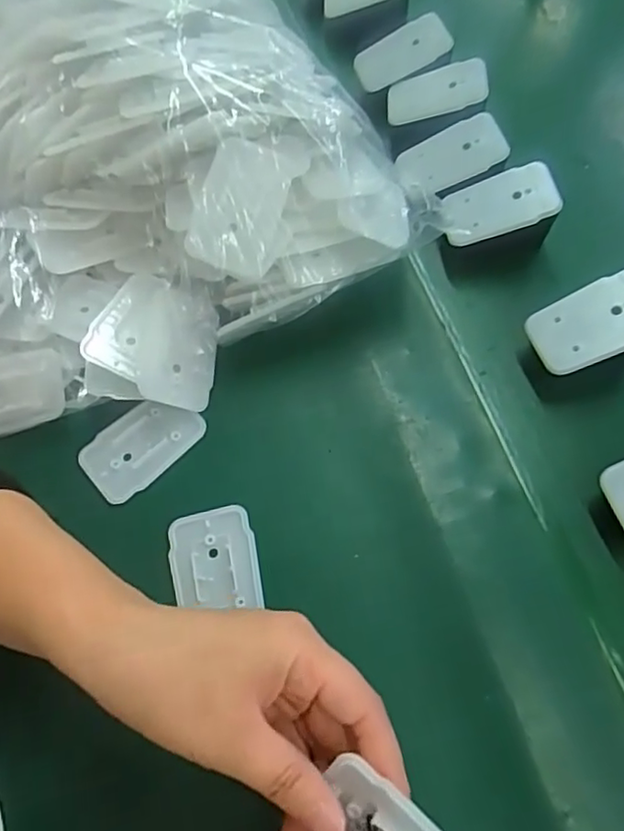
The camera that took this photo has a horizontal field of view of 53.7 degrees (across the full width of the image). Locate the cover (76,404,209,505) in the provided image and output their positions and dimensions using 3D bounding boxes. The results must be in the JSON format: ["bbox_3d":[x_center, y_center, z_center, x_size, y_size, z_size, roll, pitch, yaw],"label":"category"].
[{"bbox_3d":[-0.099,0.016,0.355,0.068,0.005,0.043,-37,68,-13],"label":"cover"}]

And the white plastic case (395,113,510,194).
[{"bbox_3d":[0.092,-0.171,0.405,0.066,0.005,0.041,-20,70,18],"label":"white plastic case"}]

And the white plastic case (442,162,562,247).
[{"bbox_3d":[0.116,-0.132,0.383,0.066,0.008,0.039,-15,68,20],"label":"white plastic case"}]

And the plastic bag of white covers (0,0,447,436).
[{"bbox_3d":[-0.122,-0.166,0.389,0.282,0.119,0.307,-25,66,-8],"label":"plastic bag of white covers"}]

